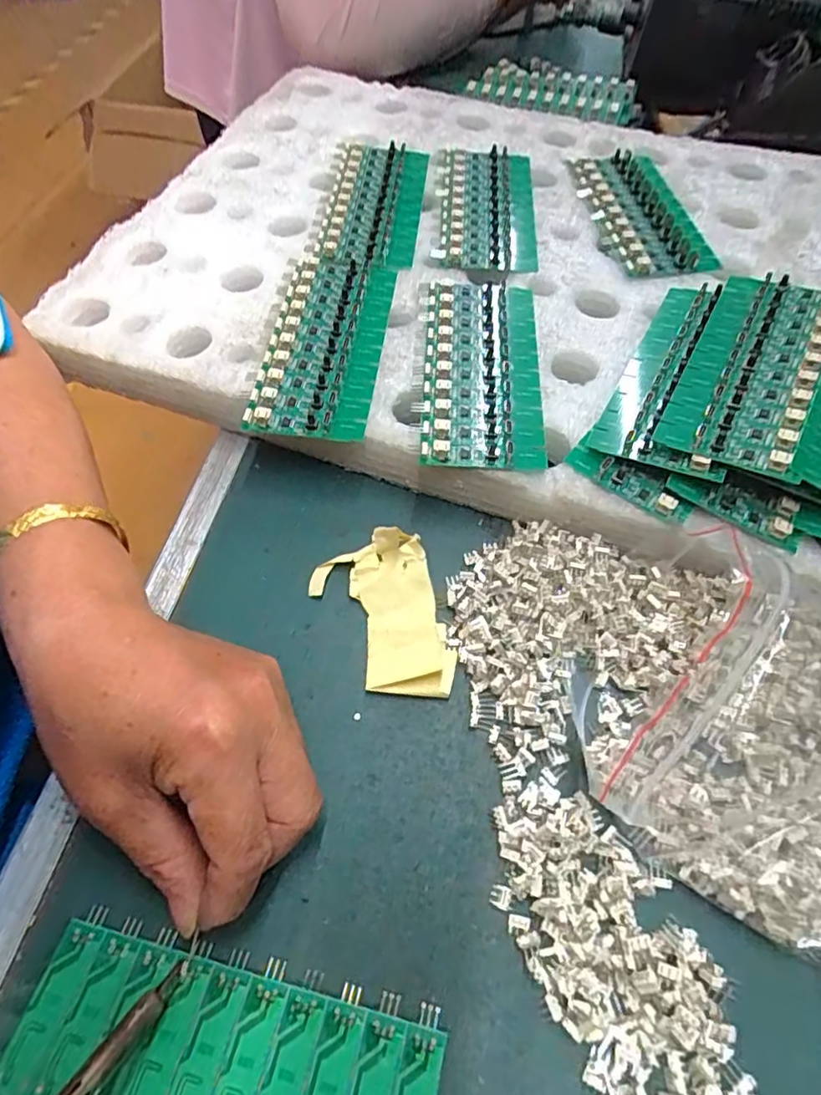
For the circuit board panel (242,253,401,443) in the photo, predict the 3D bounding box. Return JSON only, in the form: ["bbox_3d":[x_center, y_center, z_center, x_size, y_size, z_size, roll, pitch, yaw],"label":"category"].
[{"bbox_3d":[-0.046,-0.117,0.333,0.060,0.007,0.135,6,59,4],"label":"circuit board panel"}]

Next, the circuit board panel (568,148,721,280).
[{"bbox_3d":[0.155,-0.232,0.408,0.062,0.013,0.141,-9,59,-5],"label":"circuit board panel"}]

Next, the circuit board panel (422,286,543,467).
[{"bbox_3d":[0.039,-0.100,0.323,0.061,0.008,0.135,3,59,2],"label":"circuit board panel"}]

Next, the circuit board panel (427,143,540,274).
[{"bbox_3d":[0.051,-0.234,0.407,0.063,0.009,0.136,3,59,2],"label":"circuit board panel"}]

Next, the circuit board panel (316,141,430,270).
[{"bbox_3d":[-0.024,-0.234,0.405,0.061,0.010,0.137,4,59,3],"label":"circuit board panel"}]

